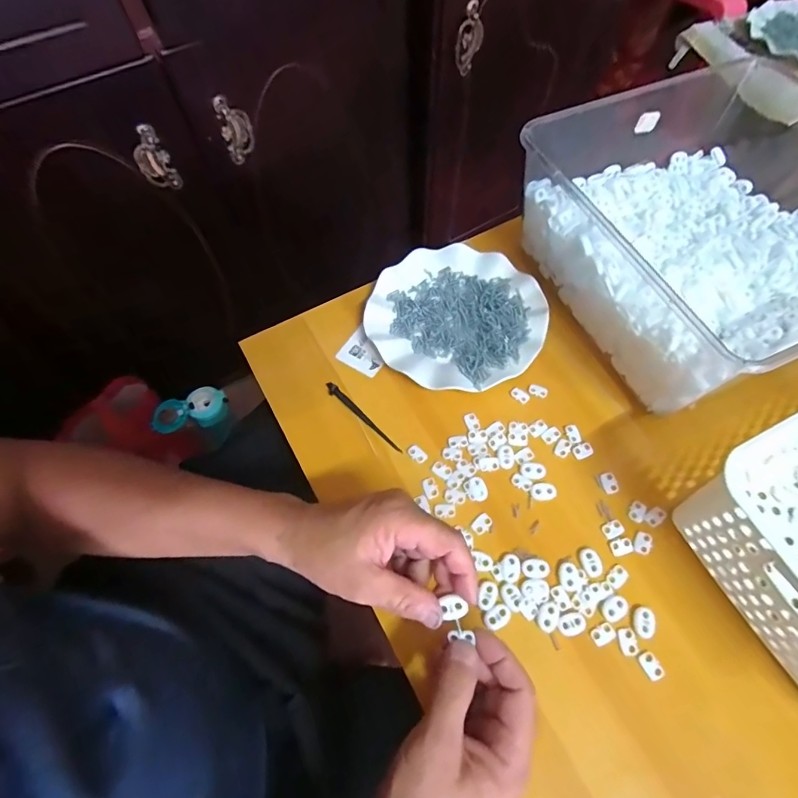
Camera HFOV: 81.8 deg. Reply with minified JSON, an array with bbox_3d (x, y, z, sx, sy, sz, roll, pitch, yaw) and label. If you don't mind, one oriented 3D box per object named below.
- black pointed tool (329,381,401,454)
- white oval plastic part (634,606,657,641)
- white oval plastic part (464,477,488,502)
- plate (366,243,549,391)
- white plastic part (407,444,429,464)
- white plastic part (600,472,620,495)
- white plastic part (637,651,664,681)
[{"bbox_3d":[-0.035,0.019,0.455,0.103,0.007,0.009,41,70,19],"label":"black pointed tool"},{"bbox_3d":[0.194,0.177,0.364,0.015,0.005,0.023,8,63,5],"label":"white oval plastic part"},{"bbox_3d":[0.070,0.082,0.416,0.019,0.004,0.021,-21,65,-10],"label":"white oval plastic part"},{"bbox_3d":[0.060,-0.087,0.492,0.177,0.020,0.178,0,63,0],"label":"plate"},{"bbox_3d":[0.017,0.052,0.433,0.019,0.004,0.012,40,70,18],"label":"white plastic part"},{"bbox_3d":[0.191,0.076,0.417,0.014,0.004,0.019,-13,64,-6],"label":"white plastic part"},{"bbox_3d":[0.193,0.203,0.350,0.014,0.004,0.019,-25,66,-12],"label":"white plastic part"}]

